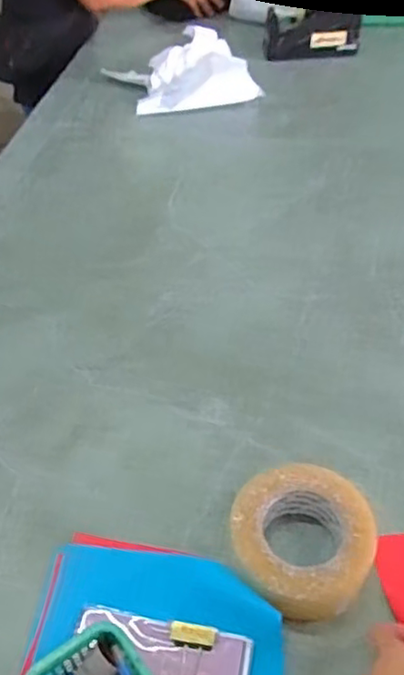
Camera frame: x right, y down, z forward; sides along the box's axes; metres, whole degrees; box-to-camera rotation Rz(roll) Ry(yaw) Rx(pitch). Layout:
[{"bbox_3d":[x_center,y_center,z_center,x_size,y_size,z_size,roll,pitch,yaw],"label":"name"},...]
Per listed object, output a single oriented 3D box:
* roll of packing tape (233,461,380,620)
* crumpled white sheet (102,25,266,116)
[{"bbox_3d":[0.093,0.192,0.571,0.126,0.054,0.134,-2,45,2],"label":"roll of packing tape"},{"bbox_3d":[-0.041,-0.558,1.277,0.279,0.099,0.186,-10,45,-6],"label":"crumpled white sheet"}]

